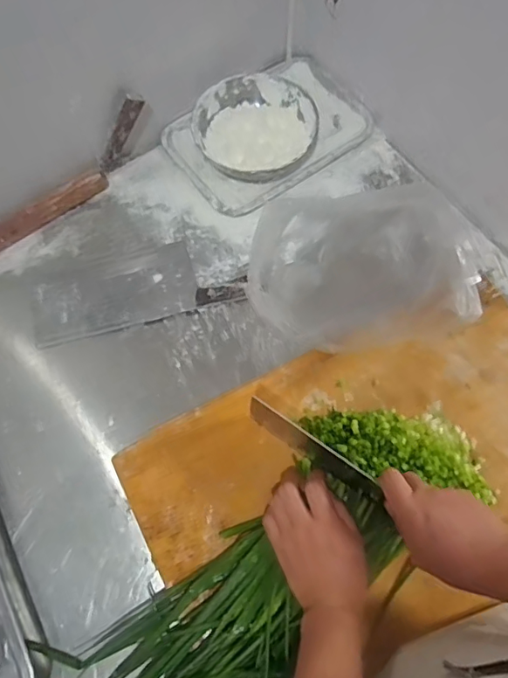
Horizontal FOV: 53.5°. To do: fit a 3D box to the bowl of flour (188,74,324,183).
[{"bbox_3d":[0.002,-0.304,0.755,0.180,0.067,0.159,8,70,1],"label":"bowl of flour"}]

